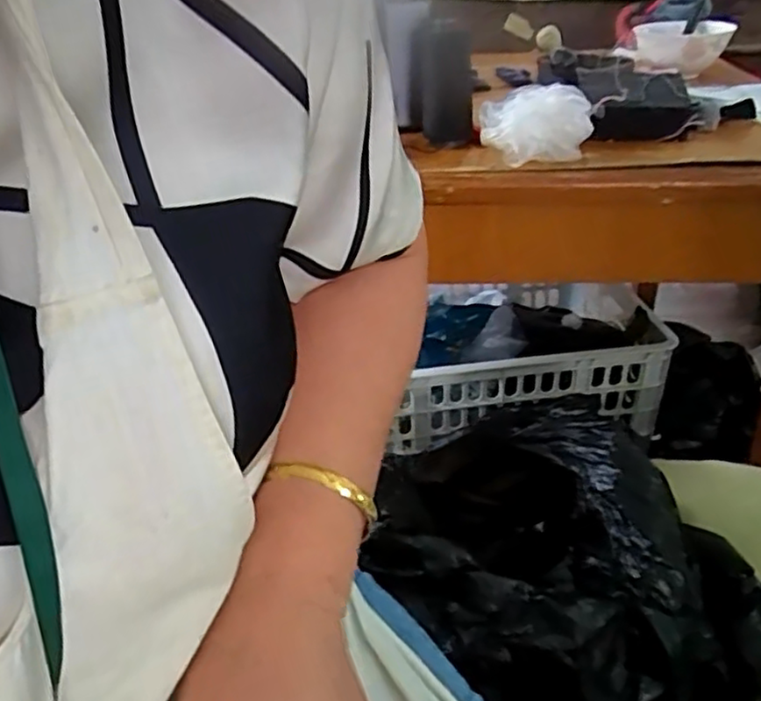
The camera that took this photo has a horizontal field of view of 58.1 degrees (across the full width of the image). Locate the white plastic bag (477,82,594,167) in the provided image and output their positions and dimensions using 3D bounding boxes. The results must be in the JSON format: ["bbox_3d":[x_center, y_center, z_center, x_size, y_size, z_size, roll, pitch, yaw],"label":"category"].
[{"bbox_3d":[0.140,-0.206,0.621,0.098,0.051,0.076,5,33,12],"label":"white plastic bag"}]

